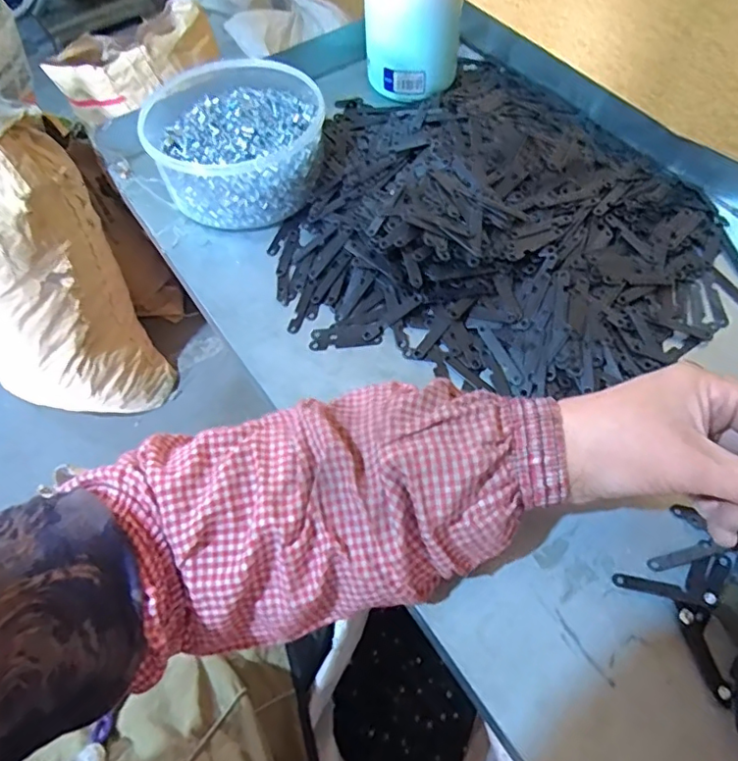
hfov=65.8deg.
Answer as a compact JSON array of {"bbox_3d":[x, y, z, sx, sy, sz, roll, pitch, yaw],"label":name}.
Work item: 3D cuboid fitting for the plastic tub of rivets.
[{"bbox_3d":[-0.114,-0.213,0.505,0.144,0.058,0.165,-15,59,-6],"label":"plastic tub of rivets"}]

